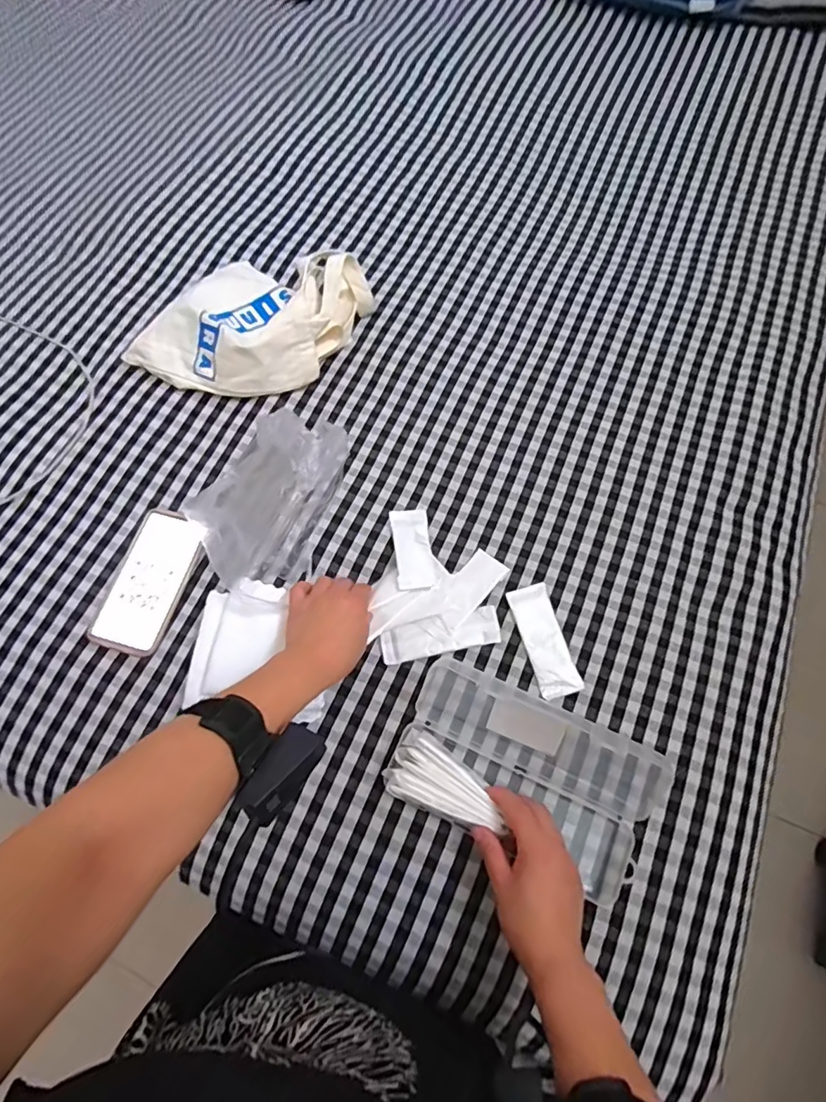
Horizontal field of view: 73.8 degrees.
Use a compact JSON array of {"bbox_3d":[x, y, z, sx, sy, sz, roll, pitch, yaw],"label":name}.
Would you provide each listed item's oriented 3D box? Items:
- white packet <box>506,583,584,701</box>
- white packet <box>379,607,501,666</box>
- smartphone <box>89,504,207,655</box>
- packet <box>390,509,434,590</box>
[{"bbox_3d":[0.140,0.095,0.590,0.042,0.009,0.119,-15,67,-4],"label":"white packet"},{"bbox_3d":[0.030,0.092,0.602,0.128,0.007,0.040,-10,67,-2],"label":"white packet"},{"bbox_3d":[-0.301,0.033,0.631,0.084,0.014,0.166,15,73,5],"label":"smartphone"},{"bbox_3d":[-0.001,-0.004,0.639,0.043,0.005,0.110,-2,53,-8],"label":"packet"}]

